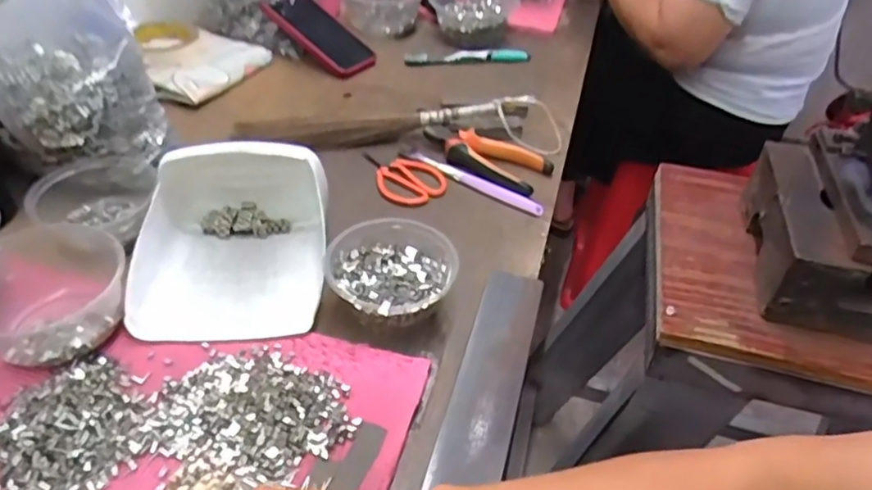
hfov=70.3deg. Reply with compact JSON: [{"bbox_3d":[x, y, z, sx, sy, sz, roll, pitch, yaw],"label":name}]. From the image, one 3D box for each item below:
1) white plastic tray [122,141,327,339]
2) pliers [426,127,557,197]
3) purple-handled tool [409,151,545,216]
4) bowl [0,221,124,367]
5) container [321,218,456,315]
[{"bbox_3d":[-0.174,-0.010,0.519,0.158,0.079,0.164,-3,41,-7],"label":"white plastic tray"},{"bbox_3d":[0.054,-0.104,0.697,0.149,0.017,0.080,26,46,24],"label":"pliers"},{"bbox_3d":[0.042,-0.069,0.670,0.162,0.009,0.012,26,46,24],"label":"purple-handled tool"},{"bbox_3d":[-0.301,0.033,0.472,0.130,0.054,0.112,31,48,28],"label":"bowl"},{"bbox_3d":[-0.037,0.027,0.520,0.107,0.050,0.104,-1,41,-5],"label":"container"}]

